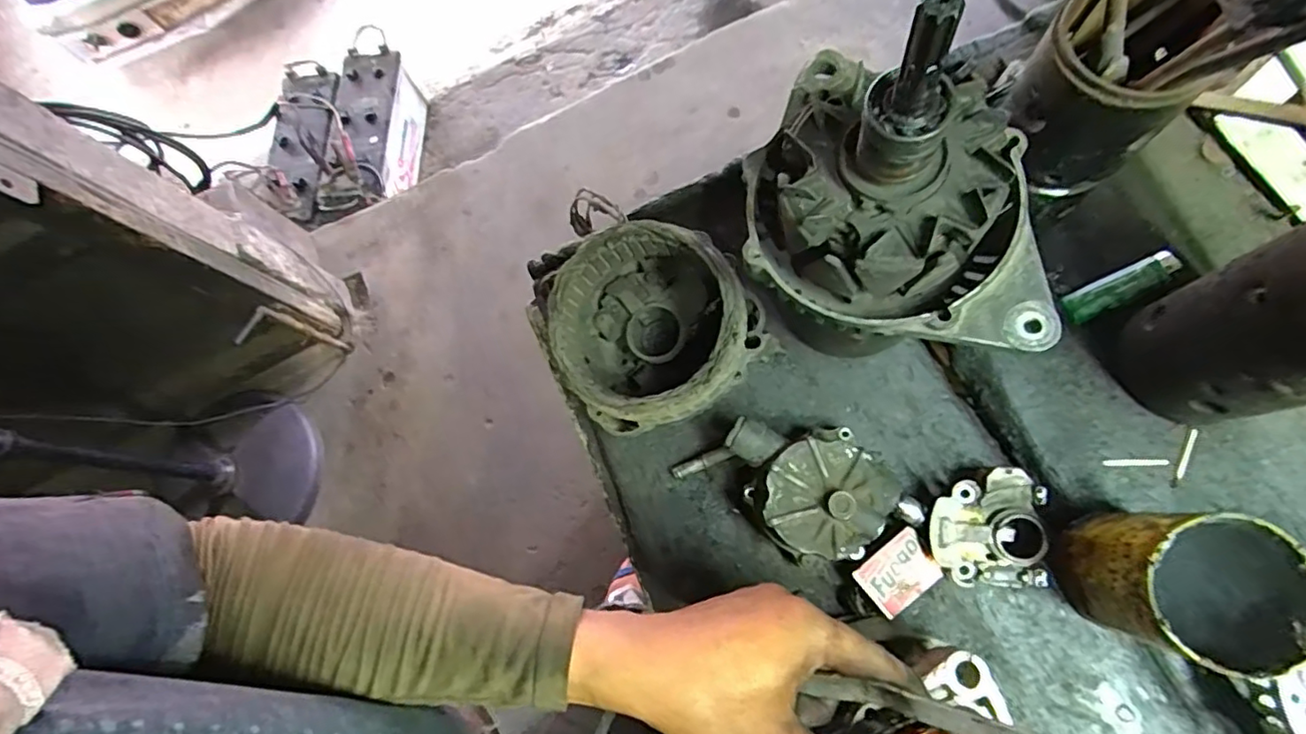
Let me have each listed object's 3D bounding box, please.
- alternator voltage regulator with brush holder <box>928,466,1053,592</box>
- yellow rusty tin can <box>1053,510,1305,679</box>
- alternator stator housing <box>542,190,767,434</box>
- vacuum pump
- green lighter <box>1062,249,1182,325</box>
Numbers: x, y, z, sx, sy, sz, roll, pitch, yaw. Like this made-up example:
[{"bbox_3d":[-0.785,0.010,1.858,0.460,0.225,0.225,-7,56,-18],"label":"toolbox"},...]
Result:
[{"bbox_3d":[0.220,0.105,0.398,0.071,0.029,0.076,0,87,5],"label":"alternator voltage regulator with brush holder"},{"bbox_3d":[0.288,0.119,0.331,0.077,0.103,0.077,-3,77,12],"label":"yellow rusty tin can"},{"bbox_3d":[0.002,-0.022,0.421,0.131,0.112,0.130,-3,74,9],"label":"alternator stator housing"},{"bbox_3d":[0.097,0.077,0.425,0.133,0.062,0.099,40,84,17],"label":"vacuum pump"},{"bbox_3d":[0.339,-0.058,0.433,0.085,0.017,0.023,-25,72,2],"label":"green lighter"}]

